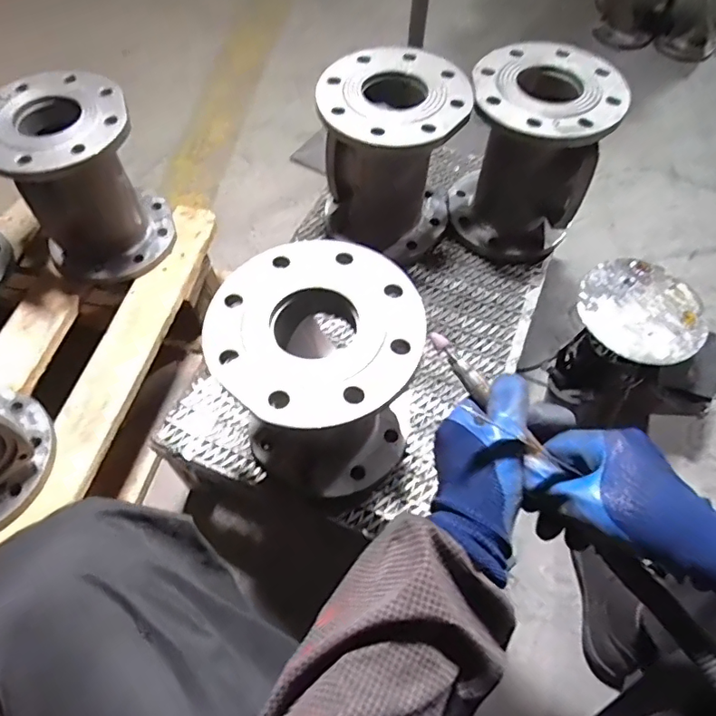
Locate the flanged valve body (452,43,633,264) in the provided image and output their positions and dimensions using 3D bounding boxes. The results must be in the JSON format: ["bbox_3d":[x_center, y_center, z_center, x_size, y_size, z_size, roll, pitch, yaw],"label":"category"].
[{"bbox_3d":[0.240,-0.283,0.748,0.187,0.258,0.196,17,60,8],"label":"flanged valve body"}]

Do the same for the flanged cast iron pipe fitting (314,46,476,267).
[{"bbox_3d":[0.048,-0.279,0.733,0.197,0.230,0.190,2,59,-1],"label":"flanged cast iron pipe fitting"}]

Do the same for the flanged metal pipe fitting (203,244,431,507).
[{"bbox_3d":[-0.039,0.023,0.542,0.184,0.220,0.191,1,59,-1],"label":"flanged metal pipe fitting"}]

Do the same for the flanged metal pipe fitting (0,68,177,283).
[{"bbox_3d":[-0.395,-0.251,0.733,0.182,0.233,0.175,-28,64,-17],"label":"flanged metal pipe fitting"}]

